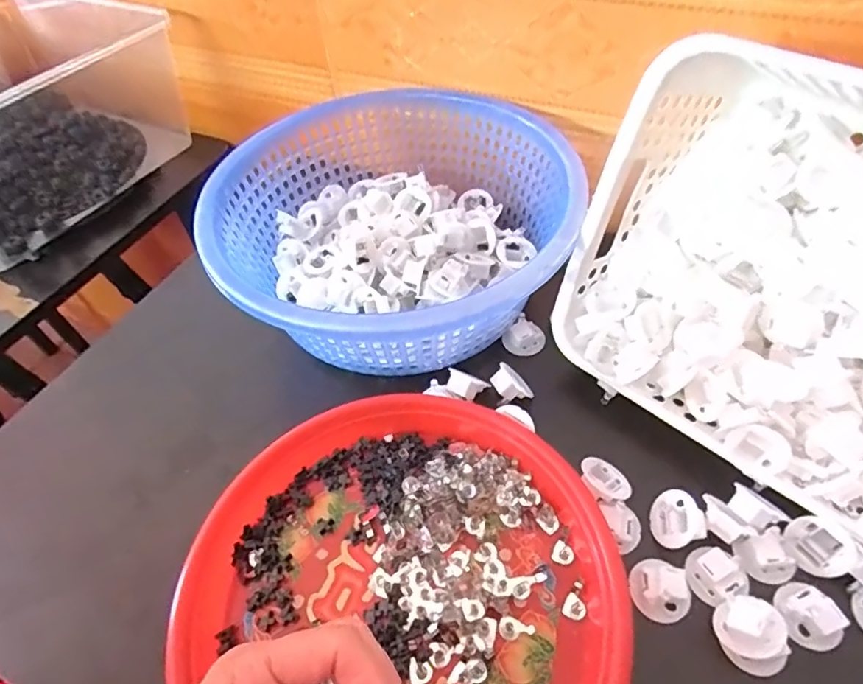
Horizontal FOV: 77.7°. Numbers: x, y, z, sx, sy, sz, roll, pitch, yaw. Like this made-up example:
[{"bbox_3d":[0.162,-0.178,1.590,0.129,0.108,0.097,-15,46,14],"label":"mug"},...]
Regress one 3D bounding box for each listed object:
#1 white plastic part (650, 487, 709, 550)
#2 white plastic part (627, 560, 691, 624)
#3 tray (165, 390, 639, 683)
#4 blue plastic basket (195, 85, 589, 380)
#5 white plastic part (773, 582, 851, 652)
[{"bbox_3d":[0.149,0.108,0.322,0.017,0.031,0.031,27,32,-29],"label":"white plastic part"},{"bbox_3d":[0.129,0.139,0.300,0.032,0.017,0.028,26,59,23],"label":"white plastic part"},{"bbox_3d":[-0.014,0.138,0.303,0.231,0.028,0.236,-2,52,3],"label":"tray"},{"bbox_3d":[-0.025,-0.091,0.423,0.264,0.083,0.267,-2,52,3],"label":"blue plastic basket"},{"bbox_3d":[0.204,0.146,0.288,0.029,0.016,0.030,24,58,22],"label":"white plastic part"}]

